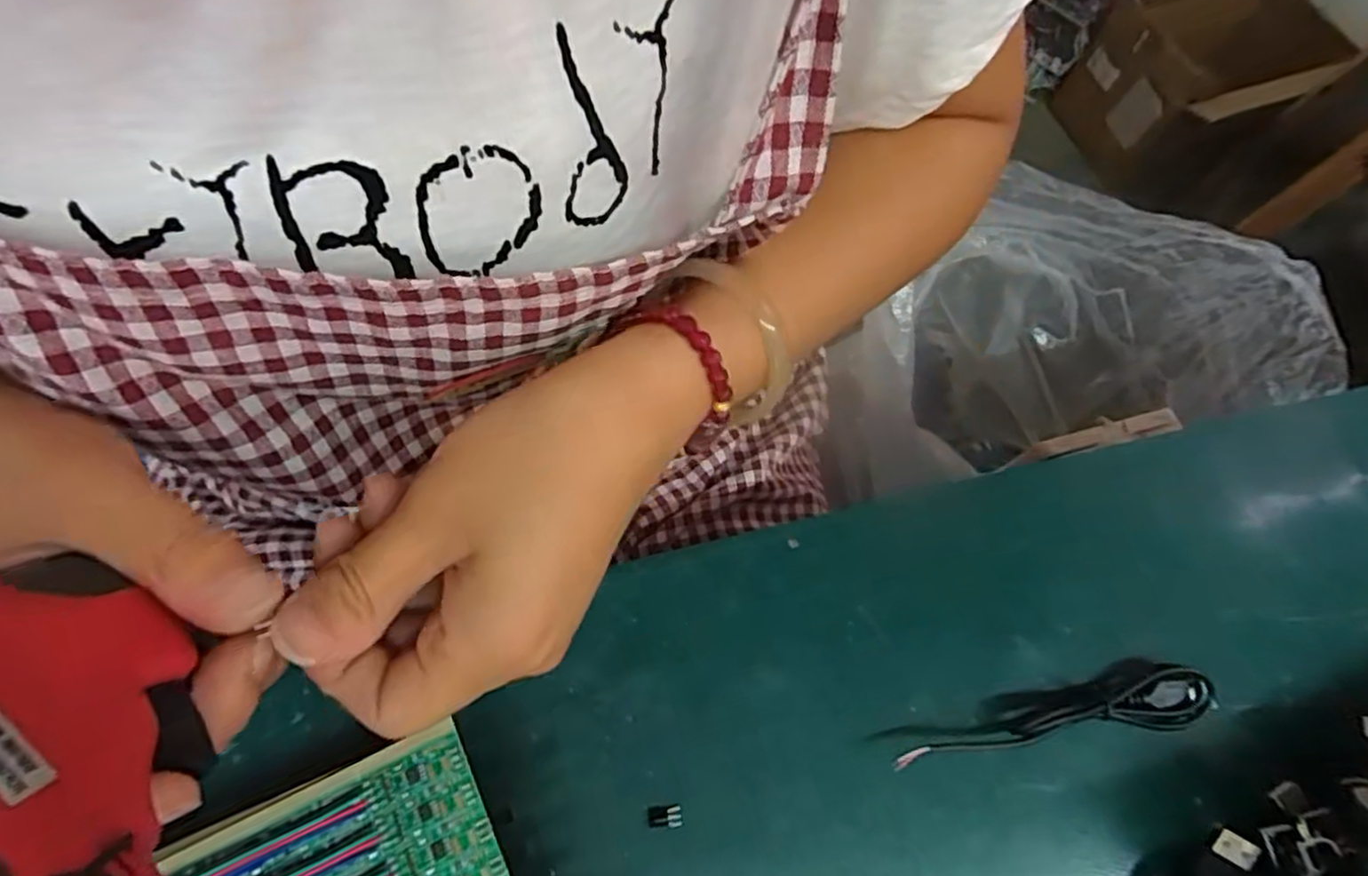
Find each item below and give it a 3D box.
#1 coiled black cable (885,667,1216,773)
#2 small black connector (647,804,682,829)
[{"bbox_3d":[0.148,0.107,0.273,0.124,0.013,0.021,-6,68,-3],"label":"coiled black cable"},{"bbox_3d":[-0.007,0.139,0.258,0.012,0.004,0.007,-3,68,-2],"label":"small black connector"}]

